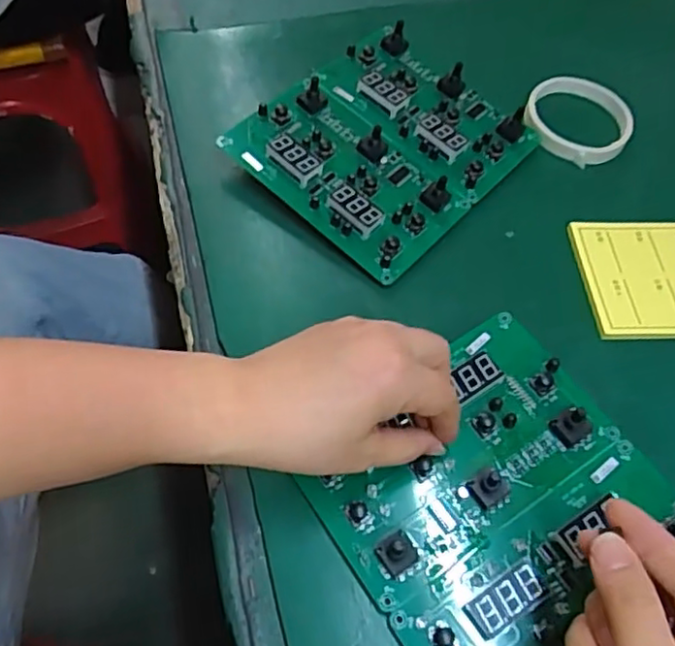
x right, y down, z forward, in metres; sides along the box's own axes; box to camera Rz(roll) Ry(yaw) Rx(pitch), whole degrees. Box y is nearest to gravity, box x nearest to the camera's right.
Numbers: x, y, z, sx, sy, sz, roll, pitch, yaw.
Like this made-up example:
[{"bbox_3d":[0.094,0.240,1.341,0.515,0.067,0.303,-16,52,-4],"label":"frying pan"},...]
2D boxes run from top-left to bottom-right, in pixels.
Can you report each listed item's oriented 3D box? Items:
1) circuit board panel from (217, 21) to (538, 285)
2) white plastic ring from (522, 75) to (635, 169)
[{"bbox_3d":[0.038,-0.140,0.502,0.166,0.033,0.198,38,63,18],"label":"circuit board panel"},{"bbox_3d":[0.201,-0.172,0.547,0.086,0.016,0.090,2,58,-3],"label":"white plastic ring"}]

